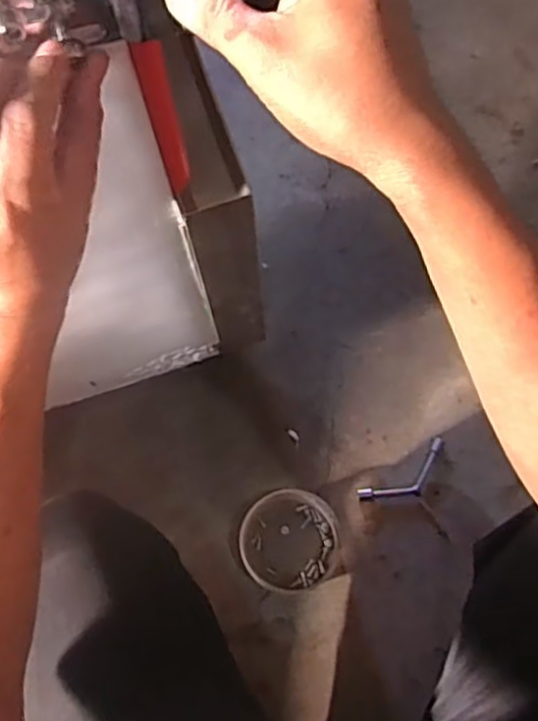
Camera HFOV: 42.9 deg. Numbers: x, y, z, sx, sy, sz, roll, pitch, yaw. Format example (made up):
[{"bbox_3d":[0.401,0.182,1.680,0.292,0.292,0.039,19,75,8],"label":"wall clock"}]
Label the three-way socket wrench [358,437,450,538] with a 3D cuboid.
[{"bbox_3d":[0.170,0.161,0.877,0.109,0.015,0.123,0,73,2],"label":"three-way socket wrench"}]

